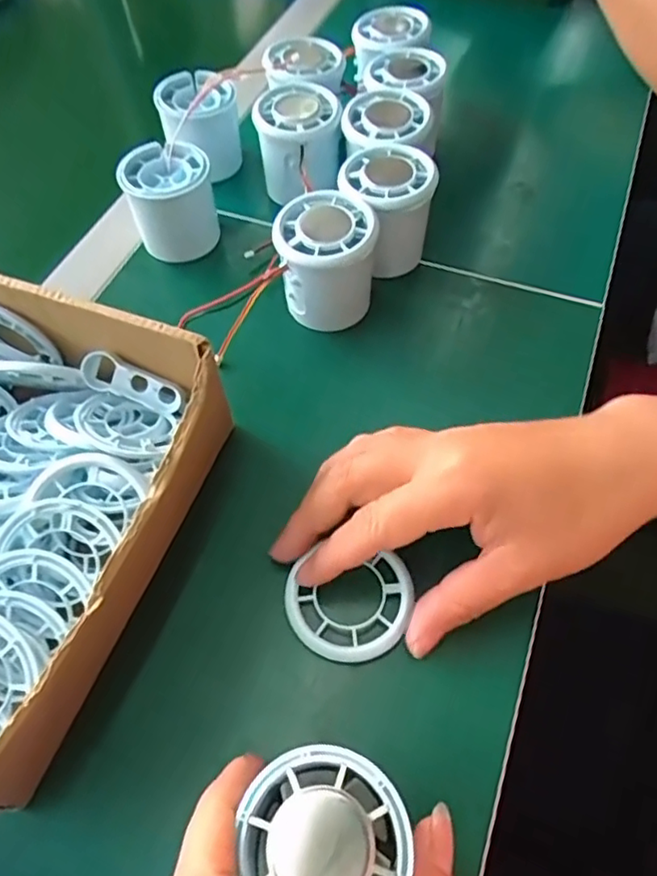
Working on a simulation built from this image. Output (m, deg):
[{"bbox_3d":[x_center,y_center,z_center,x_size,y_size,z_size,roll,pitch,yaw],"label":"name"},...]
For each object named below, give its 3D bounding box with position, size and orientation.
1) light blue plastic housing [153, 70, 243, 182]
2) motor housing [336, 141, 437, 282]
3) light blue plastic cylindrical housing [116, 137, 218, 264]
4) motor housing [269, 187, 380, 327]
[{"bbox_3d":[-0.093,-0.220,0.429,0.055,0.052,0.055,-1,59,2],"label":"light blue plastic housing"},{"bbox_3d":[0.033,-0.140,0.373,0.054,0.063,0.054,-1,59,2],"label":"motor housing"},{"bbox_3d":[-0.100,-0.150,0.390,0.052,0.059,0.052,-1,59,2],"label":"light blue plastic cylindrical housing"},{"bbox_3d":[0.000,-0.100,0.349,0.054,0.061,0.051,-3,59,0],"label":"motor housing"}]

